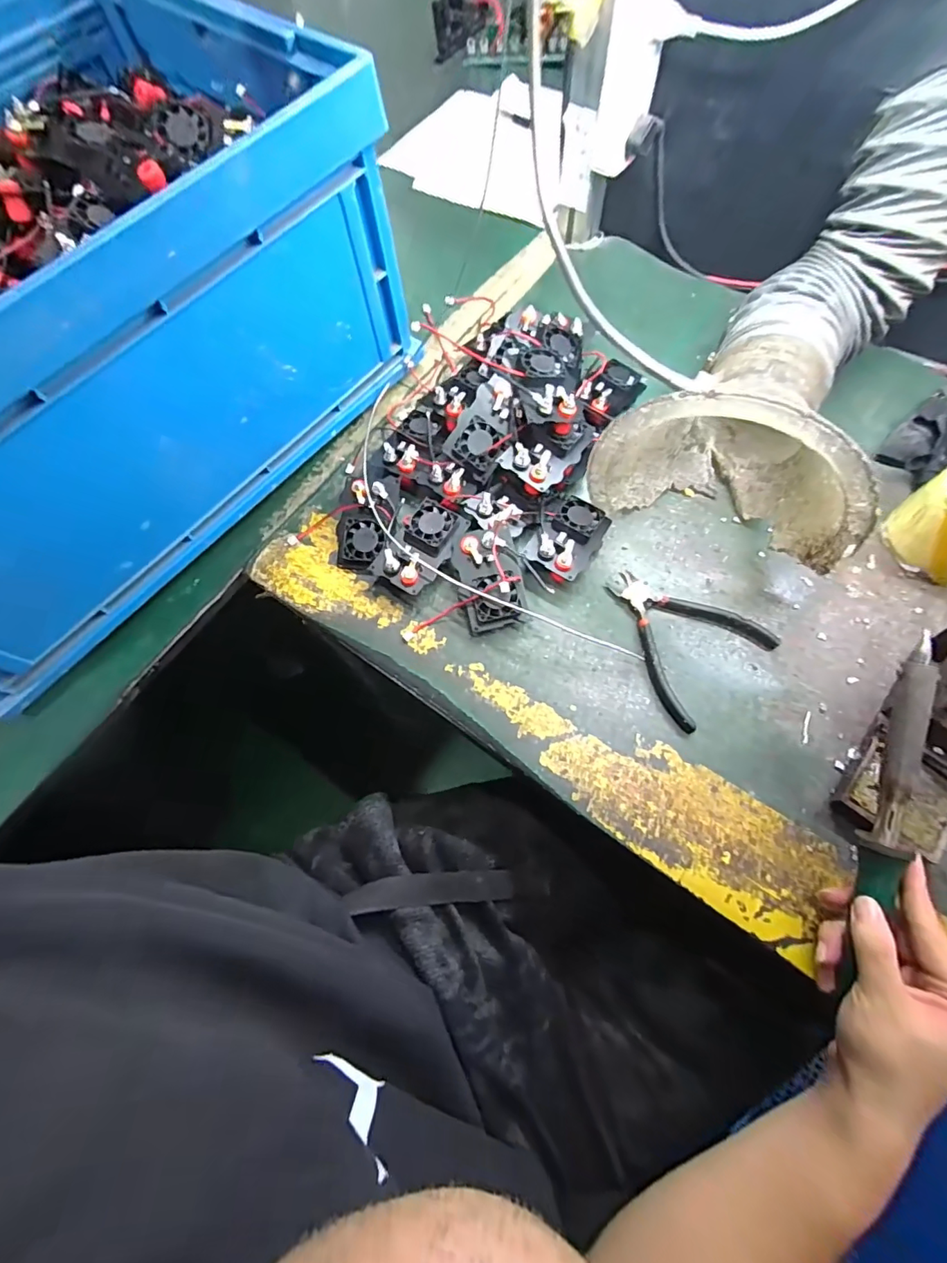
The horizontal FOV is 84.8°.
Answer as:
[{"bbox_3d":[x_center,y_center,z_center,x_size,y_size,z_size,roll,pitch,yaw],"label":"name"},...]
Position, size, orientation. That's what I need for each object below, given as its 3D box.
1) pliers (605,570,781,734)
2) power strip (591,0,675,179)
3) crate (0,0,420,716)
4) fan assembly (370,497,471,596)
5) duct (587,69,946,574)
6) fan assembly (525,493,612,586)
[{"bbox_3d":[0.180,-0.002,0.462,0.115,0.014,0.135,-38,72,-11],"label":"pliers"},{"bbox_3d":[0.151,-0.539,0.481,0.048,0.175,0.045,16,70,9],"label":"power strip"},{"bbox_3d":[-0.371,-0.275,0.453,0.388,0.247,0.518,39,75,16],"label":"crate"},{"bbox_3d":[-0.048,-0.078,0.490,0.054,0.028,0.087,29,73,13],"label":"fan assembly"},{"bbox_3d":[0.284,-0.249,0.429,0.200,0.200,0.378,31,95,11],"label":"duct"},{"bbox_3d":[0.089,-0.092,0.490,0.064,0.027,0.090,24,72,11],"label":"fan assembly"}]

